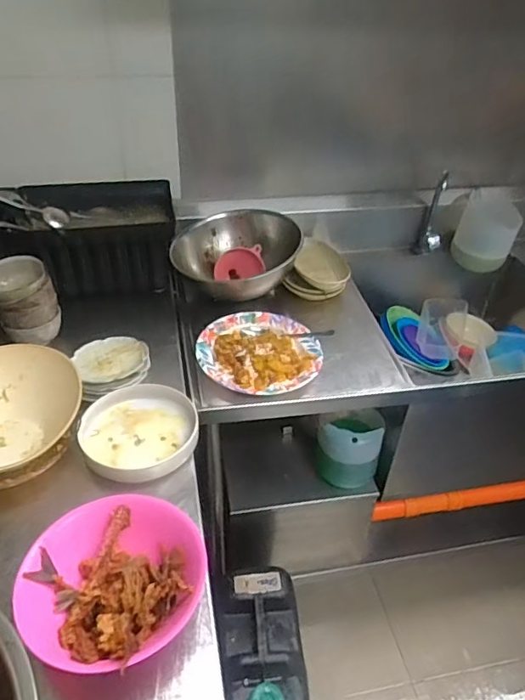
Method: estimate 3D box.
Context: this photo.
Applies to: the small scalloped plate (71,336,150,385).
[{"bbox_3d":[-0.278,0.015,0.991,0.128,0.019,0.132,1,37,-1],"label":"small scalloped plate"}]

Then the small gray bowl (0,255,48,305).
[{"bbox_3d":[-0.473,-0.138,1.025,0.108,0.048,0.095,-28,46,-34],"label":"small gray bowl"}]

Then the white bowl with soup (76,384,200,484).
[{"bbox_3d":[-0.203,0.132,0.889,0.190,0.039,0.175,0,37,-2],"label":"white bowl with soup"}]

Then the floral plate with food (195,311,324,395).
[{"bbox_3d":[-0.006,0.003,1.082,0.237,0.040,0.224,1,37,-1],"label":"floral plate with food"}]

